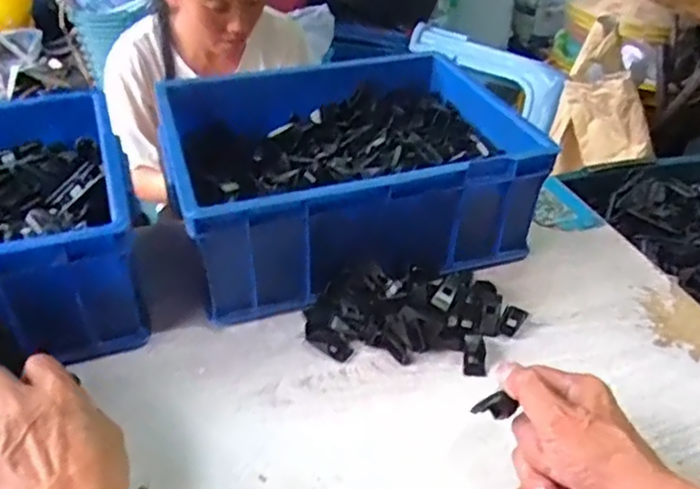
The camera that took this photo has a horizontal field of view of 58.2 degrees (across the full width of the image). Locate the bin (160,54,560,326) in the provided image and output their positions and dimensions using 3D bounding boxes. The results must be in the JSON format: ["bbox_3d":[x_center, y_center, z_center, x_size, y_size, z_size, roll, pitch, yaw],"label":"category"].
[{"bbox_3d":[-0.007,-0.075,0.664,0.343,0.133,0.278,-12,39,-17],"label":"bin"}]

